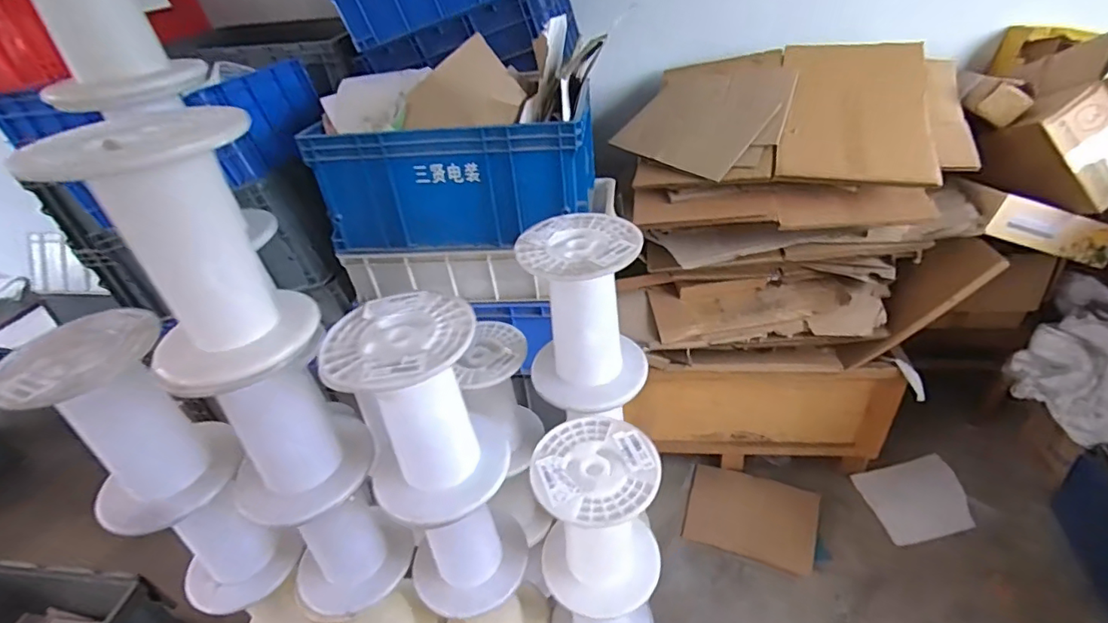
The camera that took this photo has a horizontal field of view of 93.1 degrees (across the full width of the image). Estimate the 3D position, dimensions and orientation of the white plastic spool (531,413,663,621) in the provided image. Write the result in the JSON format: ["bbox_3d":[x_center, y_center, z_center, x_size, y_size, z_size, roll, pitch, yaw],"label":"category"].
[{"bbox_3d":[0.081,0.362,0.924,0.192,0.294,0.185,-4,36,3],"label":"white plastic spool"}]

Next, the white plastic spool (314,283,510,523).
[{"bbox_3d":[-0.197,0.150,0.792,0.198,0.295,0.181,-4,36,3],"label":"white plastic spool"}]

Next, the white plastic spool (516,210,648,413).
[{"bbox_3d":[0.055,0.008,0.942,0.196,0.308,0.179,-4,36,3],"label":"white plastic spool"}]

